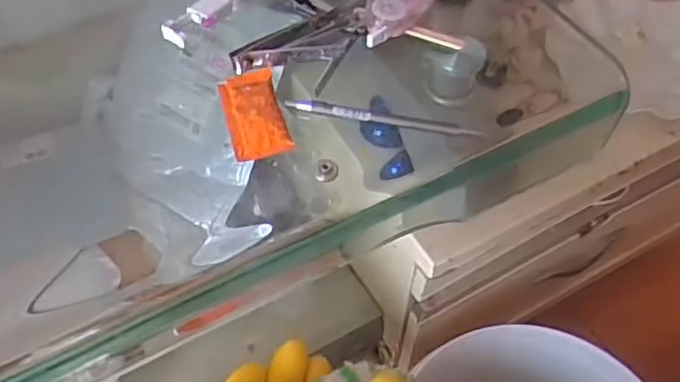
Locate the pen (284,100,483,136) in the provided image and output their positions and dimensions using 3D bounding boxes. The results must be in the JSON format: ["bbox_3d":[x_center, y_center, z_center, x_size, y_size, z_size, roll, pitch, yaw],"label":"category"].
[{"bbox_3d":[0.029,-0.050,0.438,0.128,0.008,0.009,8,53,5],"label":"pen"}]

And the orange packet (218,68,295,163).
[{"bbox_3d":[-0.058,-0.053,0.440,0.038,0.007,0.075,-12,54,-10],"label":"orange packet"}]

